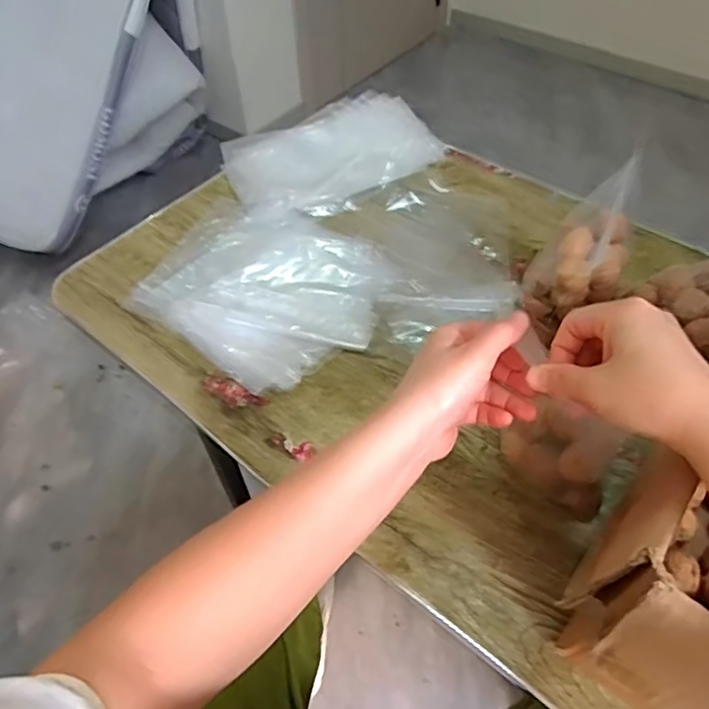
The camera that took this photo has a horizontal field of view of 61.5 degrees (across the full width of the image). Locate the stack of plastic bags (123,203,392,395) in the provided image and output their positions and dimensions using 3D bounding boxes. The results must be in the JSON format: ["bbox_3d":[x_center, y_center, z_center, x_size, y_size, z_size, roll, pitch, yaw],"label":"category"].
[{"bbox_3d":[-0.102,-0.083,0.686,0.266,0.016,0.235,31,58,24],"label":"stack of plastic bags"}]

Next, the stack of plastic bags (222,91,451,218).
[{"bbox_3d":[-0.028,-0.277,0.814,0.282,0.028,0.189,-23,54,-16],"label":"stack of plastic bags"}]

